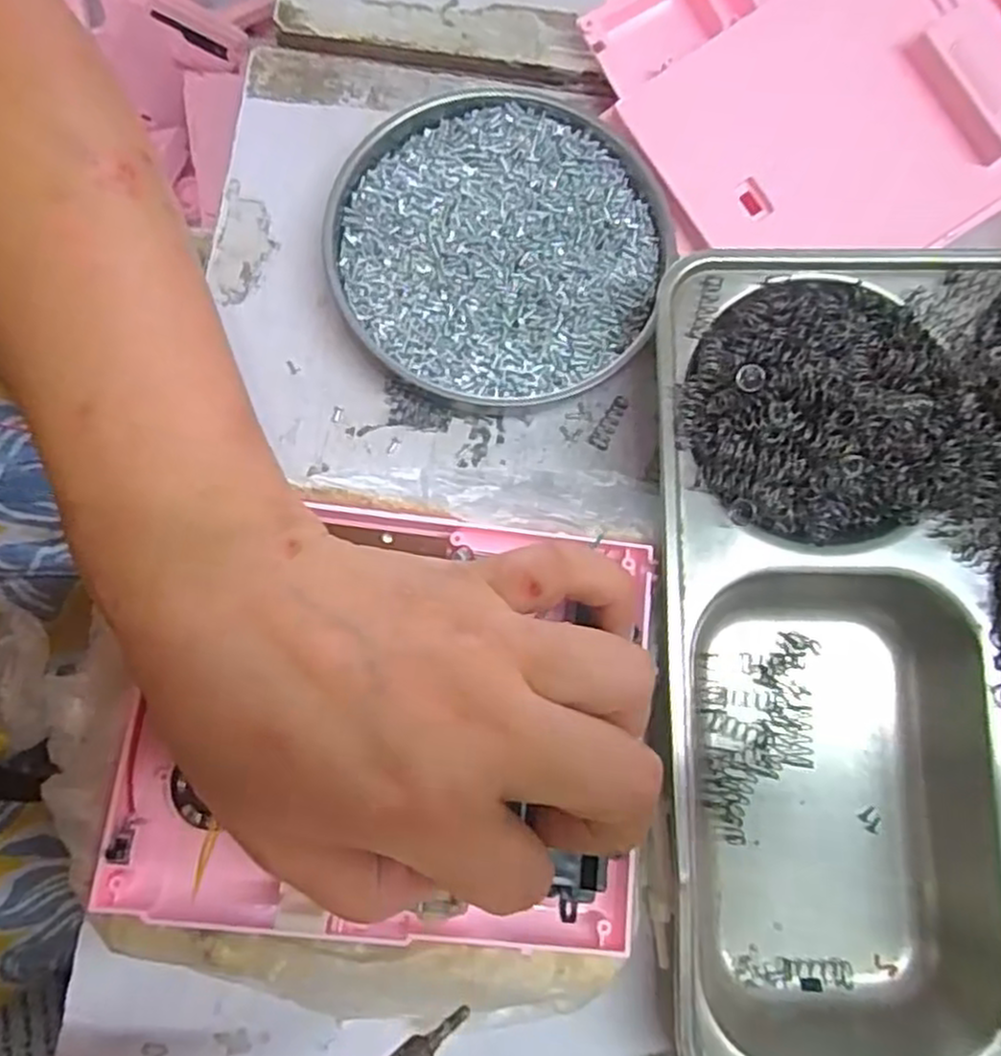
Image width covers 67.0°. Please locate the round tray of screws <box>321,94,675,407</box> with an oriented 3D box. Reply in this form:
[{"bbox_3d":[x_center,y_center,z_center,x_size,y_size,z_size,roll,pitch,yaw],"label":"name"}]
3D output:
[{"bbox_3d":[-0.002,-0.113,0.307,0.131,0.016,0.126,0,78,-1],"label":"round tray of screws"}]

